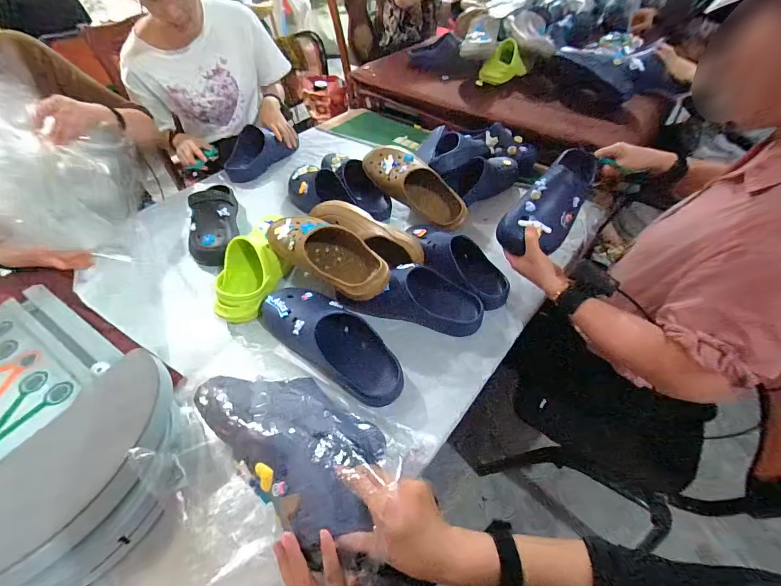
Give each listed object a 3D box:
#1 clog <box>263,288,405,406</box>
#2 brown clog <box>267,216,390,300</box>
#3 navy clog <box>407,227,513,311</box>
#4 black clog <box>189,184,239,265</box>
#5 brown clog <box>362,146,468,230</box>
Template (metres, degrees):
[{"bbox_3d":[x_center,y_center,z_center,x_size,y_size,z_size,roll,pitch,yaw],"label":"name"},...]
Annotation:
[{"bbox_3d":[-0.106,0.079,0.626,0.289,0.082,0.117,34,58,26],"label":"clog"},{"bbox_3d":[-0.123,-0.082,0.697,0.280,0.079,0.113,34,58,26],"label":"brown clog"},{"bbox_3d":[0.132,-0.068,0.745,0.079,0.096,0.257,-37,58,-27],"label":"navy clog"},{"bbox_3d":[-0.432,-0.183,0.846,0.108,0.098,0.269,-15,51,-11],"label":"black clog"},{"bbox_3d":[0.056,-0.262,0.855,0.289,0.097,0.095,38,58,7],"label":"brown clog"}]

